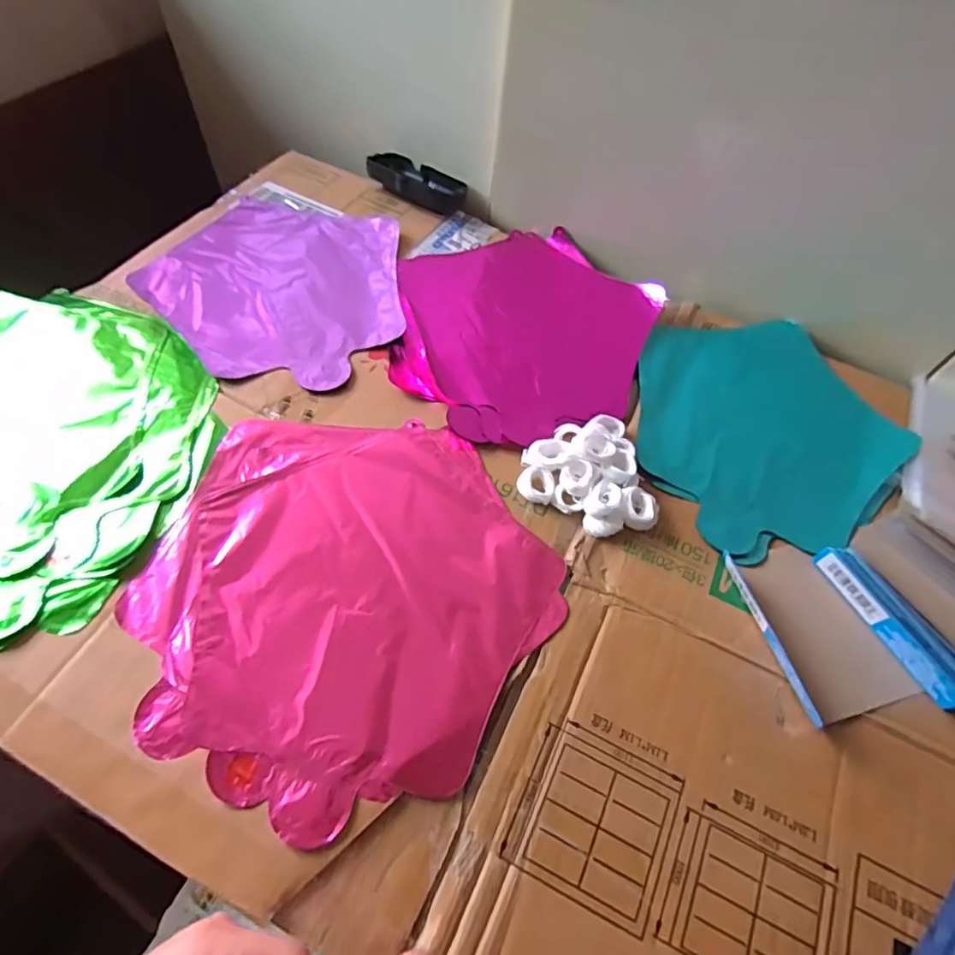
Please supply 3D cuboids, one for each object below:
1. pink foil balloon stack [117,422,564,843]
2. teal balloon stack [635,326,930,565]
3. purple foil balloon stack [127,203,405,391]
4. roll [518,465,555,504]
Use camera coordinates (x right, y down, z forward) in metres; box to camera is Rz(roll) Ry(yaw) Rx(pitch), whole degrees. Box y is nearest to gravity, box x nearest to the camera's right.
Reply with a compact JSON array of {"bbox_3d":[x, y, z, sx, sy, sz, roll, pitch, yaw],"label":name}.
[{"bbox_3d":[-0.086,0.070,0.370,0.252,0.009,0.255,24,59,10],"label":"pink foil balloon stack"},{"bbox_3d":[0.230,-0.046,0.466,0.222,0.009,0.216,-22,62,-18],"label":"teal balloon stack"},{"bbox_3d":[-0.181,-0.173,0.506,0.225,0.009,0.219,6,58,-2],"label":"purple foil balloon stack"},{"bbox_3d":[0.043,0.006,0.411,0.027,0.011,0.025,2,58,-4],"label":"roll"}]

